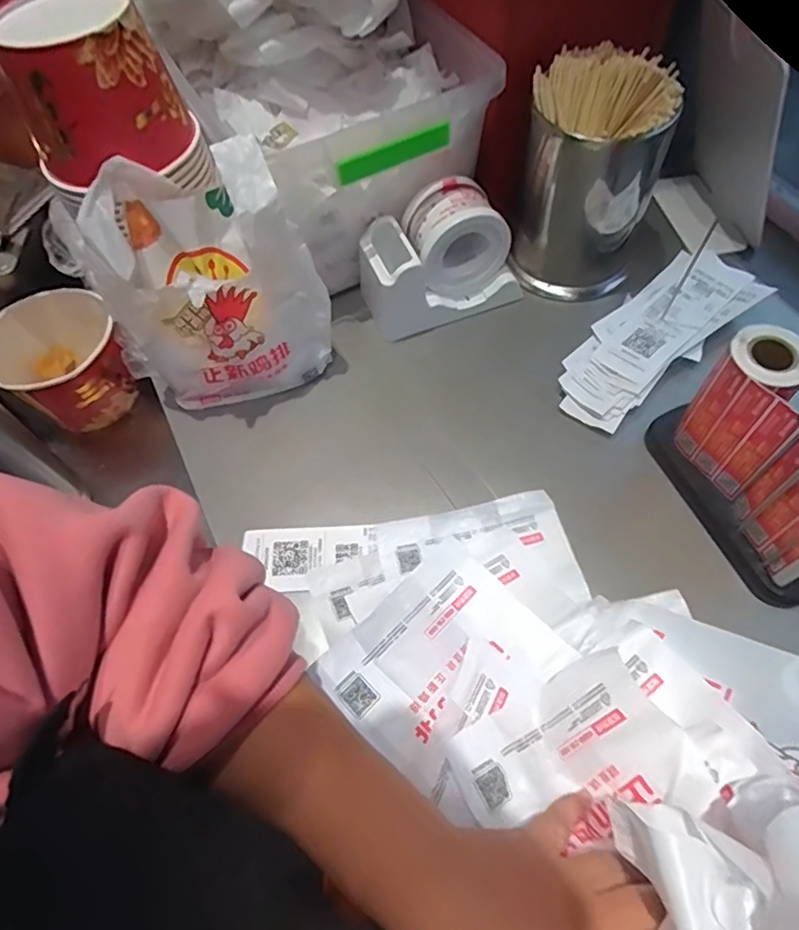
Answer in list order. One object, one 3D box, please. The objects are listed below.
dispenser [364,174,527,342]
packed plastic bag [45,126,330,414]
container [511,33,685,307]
[{"bbox_3d":[0.037,-0.204,0.579,0.145,0.099,0.088,-20,62,-8],"label":"dispenser"},{"bbox_3d":[-0.170,-0.151,0.511,0.172,0.205,0.132,-30,64,-13],"label":"packed plastic bag"},{"bbox_3d":[0.182,-0.270,0.576,0.123,0.187,0.116,23,65,15],"label":"container"}]

